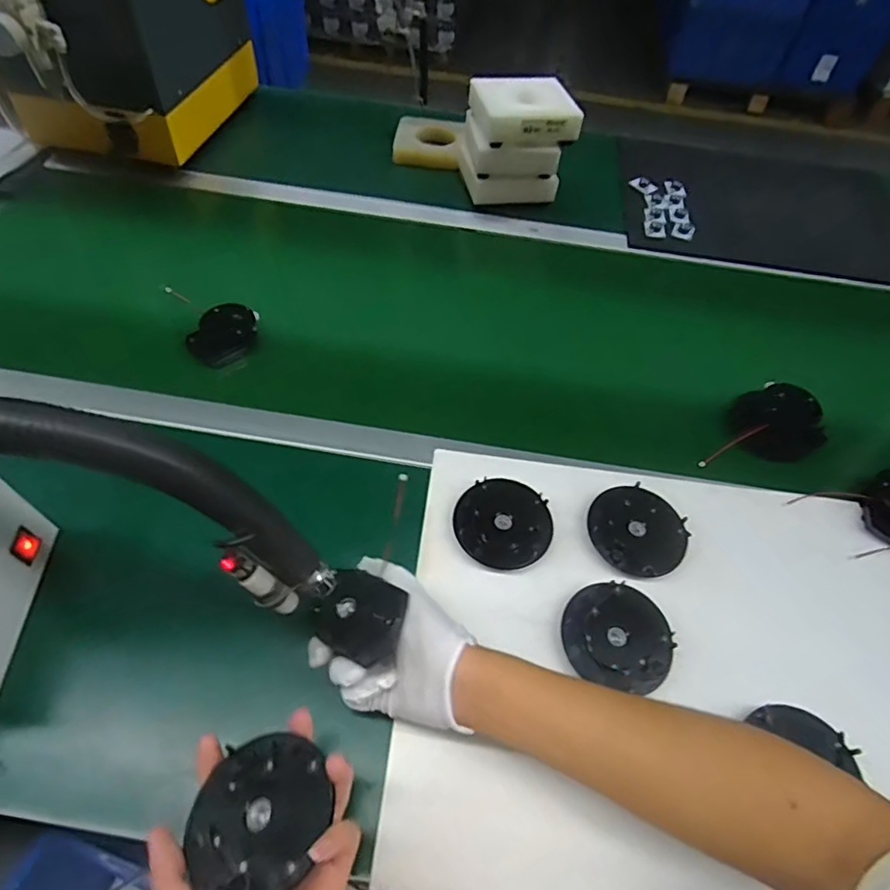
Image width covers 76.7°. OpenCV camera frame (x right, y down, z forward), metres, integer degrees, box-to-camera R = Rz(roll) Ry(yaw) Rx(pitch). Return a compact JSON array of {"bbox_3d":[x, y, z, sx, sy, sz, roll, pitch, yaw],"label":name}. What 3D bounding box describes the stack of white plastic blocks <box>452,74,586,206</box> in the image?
[{"bbox_3d":[0.109,-0.467,0.872,0.149,0.148,0.123,-6,55,-9],"label":"stack of white plastic blocks"}]

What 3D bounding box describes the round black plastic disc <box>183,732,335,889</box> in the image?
[{"bbox_3d":[-0.118,0.229,0.353,0.084,0.022,0.084,23,58,30],"label":"round black plastic disc"}]

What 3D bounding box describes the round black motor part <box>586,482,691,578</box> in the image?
[{"bbox_3d":[0.189,0.082,0.549,0.091,0.008,0.091,2,54,-3],"label":"round black motor part"}]

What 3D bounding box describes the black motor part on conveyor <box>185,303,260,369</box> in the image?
[{"bbox_3d":[-0.262,-0.133,0.669,0.084,0.044,0.050,-32,62,-25],"label":"black motor part on conveyor"}]

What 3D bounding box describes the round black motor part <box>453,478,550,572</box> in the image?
[{"bbox_3d":[0.057,0.073,0.545,0.091,0.006,0.092,2,54,-3],"label":"round black motor part"}]

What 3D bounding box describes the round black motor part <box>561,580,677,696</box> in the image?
[{"bbox_3d":[0.151,0.163,0.492,0.091,0.011,0.084,2,54,-3],"label":"round black motor part"}]

